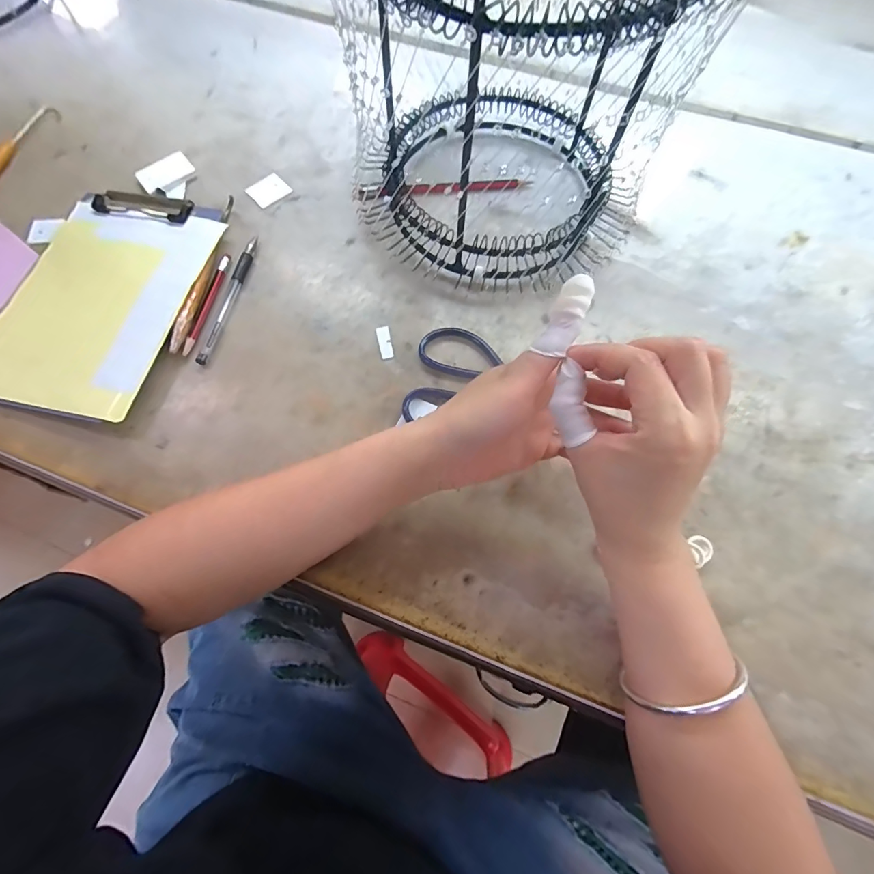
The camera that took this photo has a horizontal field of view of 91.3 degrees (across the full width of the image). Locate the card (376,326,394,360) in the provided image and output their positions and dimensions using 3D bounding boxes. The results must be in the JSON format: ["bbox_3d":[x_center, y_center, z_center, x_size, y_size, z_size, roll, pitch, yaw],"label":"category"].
[{"bbox_3d":[-0.044,-0.081,0.363,0.011,0.004,0.031,-13,70,-4],"label":"card"}]

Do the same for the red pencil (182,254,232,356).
[{"bbox_3d":[-0.198,-0.118,0.371,0.008,0.004,0.106,8,70,4],"label":"red pencil"}]

